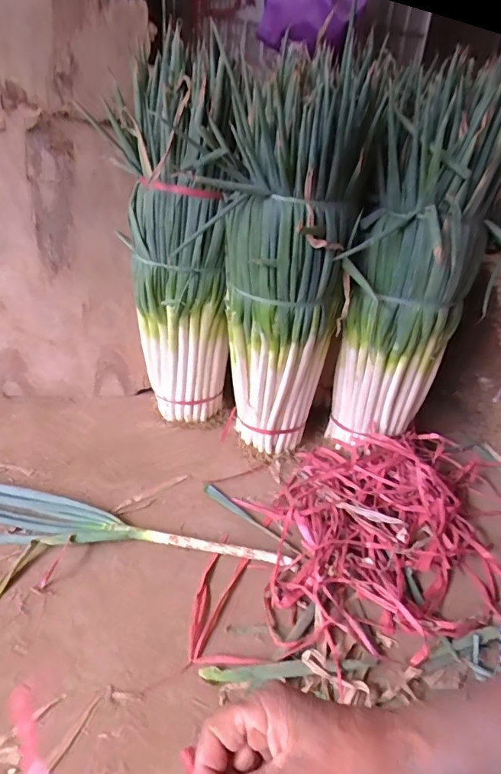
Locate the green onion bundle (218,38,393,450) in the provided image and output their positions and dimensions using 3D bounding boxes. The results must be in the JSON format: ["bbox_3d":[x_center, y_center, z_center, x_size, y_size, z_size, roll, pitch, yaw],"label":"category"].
[{"bbox_3d":[0.077,-0.248,1.063,0.279,0.828,0.233,15,31,16],"label":"green onion bundle"}]

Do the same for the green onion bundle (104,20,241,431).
[{"bbox_3d":[-0.189,-0.318,1.149,0.167,0.846,0.343,-21,40,-38],"label":"green onion bundle"}]

